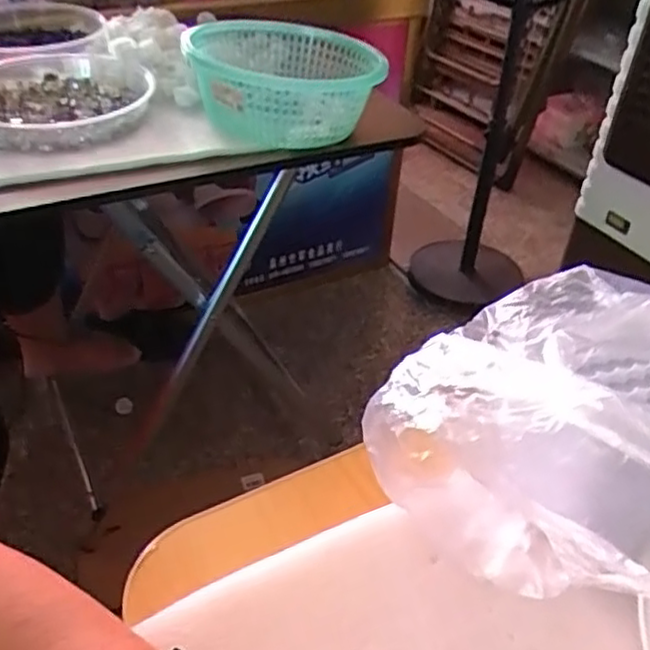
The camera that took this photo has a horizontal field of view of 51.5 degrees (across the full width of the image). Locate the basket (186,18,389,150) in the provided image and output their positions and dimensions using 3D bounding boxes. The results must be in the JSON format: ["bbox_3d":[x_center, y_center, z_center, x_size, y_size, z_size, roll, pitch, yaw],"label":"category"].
[{"bbox_3d":[-0.049,-0.297,0.822,0.226,0.083,0.215,-7,41,-12],"label":"basket"}]

